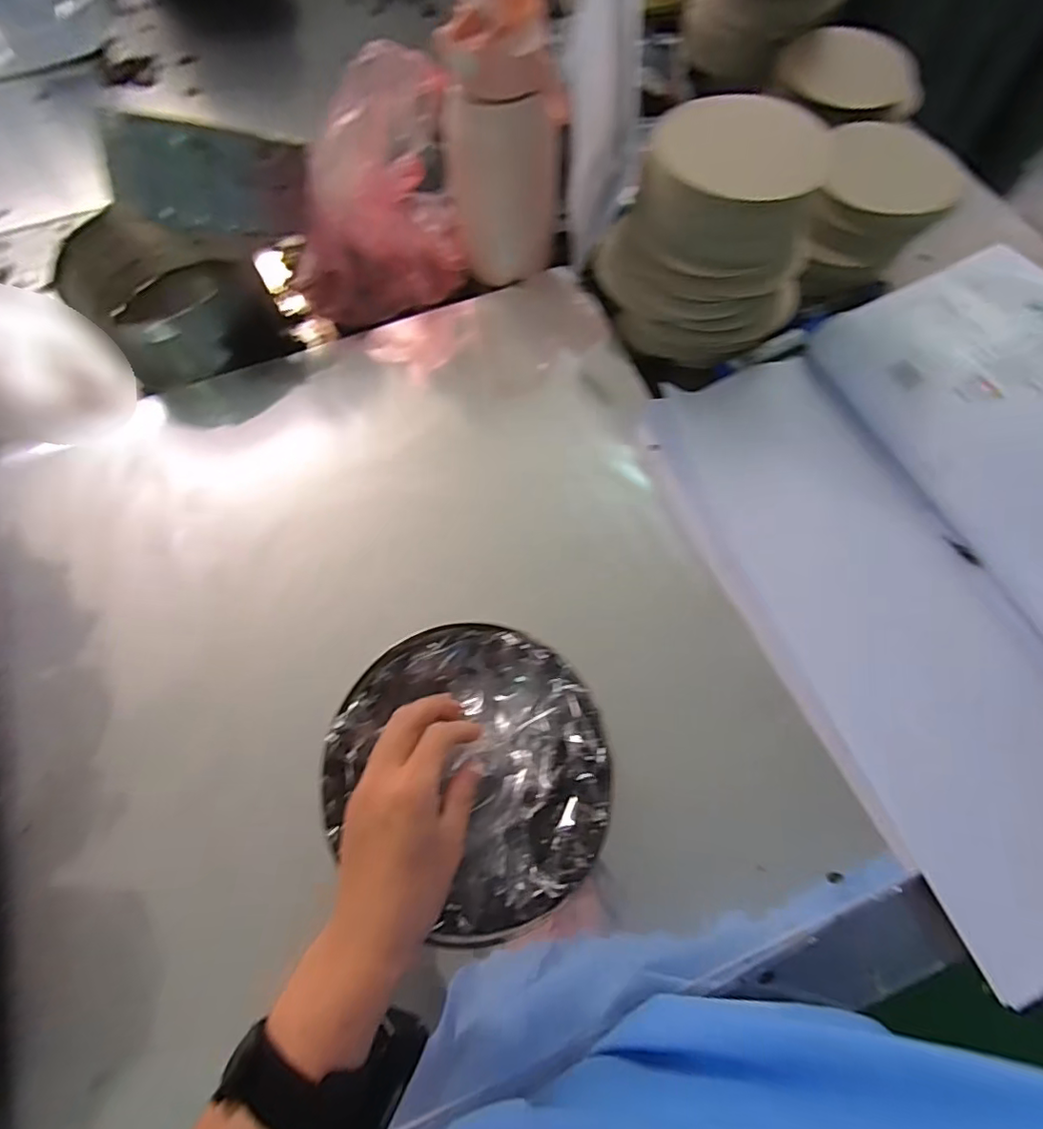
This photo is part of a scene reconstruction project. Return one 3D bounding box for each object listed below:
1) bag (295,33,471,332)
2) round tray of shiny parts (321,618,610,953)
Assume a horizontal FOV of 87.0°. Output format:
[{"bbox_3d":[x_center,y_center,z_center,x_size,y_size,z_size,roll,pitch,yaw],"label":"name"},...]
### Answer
[{"bbox_3d":[-0.146,-0.349,0.528,0.185,0.161,0.115,-21,68,-8],"label":"bag"},{"bbox_3d":[-0.031,0.130,0.361,0.184,0.036,0.164,40,73,16],"label":"round tray of shiny parts"}]

